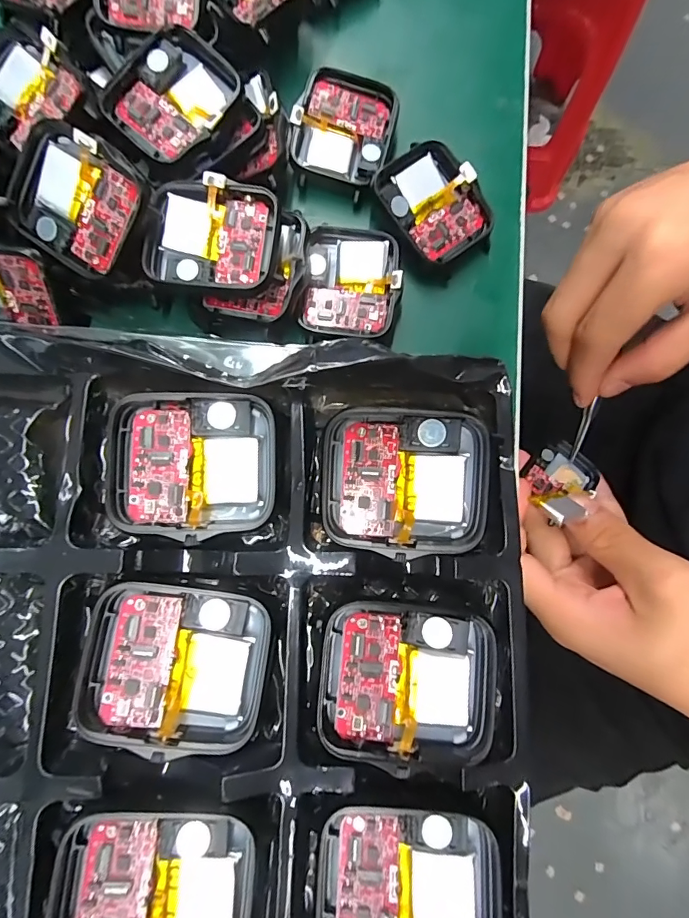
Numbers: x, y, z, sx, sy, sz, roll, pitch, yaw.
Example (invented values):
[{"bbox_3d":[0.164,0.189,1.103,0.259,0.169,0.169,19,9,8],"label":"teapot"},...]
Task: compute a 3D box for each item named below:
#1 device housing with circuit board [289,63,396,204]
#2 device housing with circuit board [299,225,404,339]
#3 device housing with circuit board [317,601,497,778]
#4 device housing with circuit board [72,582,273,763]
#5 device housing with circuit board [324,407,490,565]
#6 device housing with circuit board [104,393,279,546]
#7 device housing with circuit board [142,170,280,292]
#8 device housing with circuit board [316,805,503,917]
[{"bbox_3d":[0.000,-0.127,0.173,0.038,0.007,0.043,11,92,-10],"label":"device housing with circuit board"},{"bbox_3d":[0.002,-0.067,0.164,0.035,0.015,0.039,7,83,0],"label":"device housing with circuit board"},{"bbox_3d":[0.016,0.055,0.110,0.043,0.006,0.036,7,83,0],"label":"device housing with circuit board"},{"bbox_3d":[-0.042,0.050,0.110,0.043,0.008,0.036,9,83,0],"label":"device housing with circuit board"},{"bbox_3d":[0.016,0.006,0.116,0.043,0.013,0.035,6,83,0],"label":"device housing with circuit board"},{"bbox_3d":[-0.040,0.002,0.119,0.043,0.009,0.037,-2,83,-1],"label":"device housing with circuit board"},{"bbox_3d":[-0.043,-0.074,0.146,0.040,0.011,0.036,9,83,0],"label":"device housing with circuit board"},{"bbox_3d":[0.015,0.102,0.105,0.041,0.007,0.036,2,83,-1],"label":"device housing with circuit board"}]

